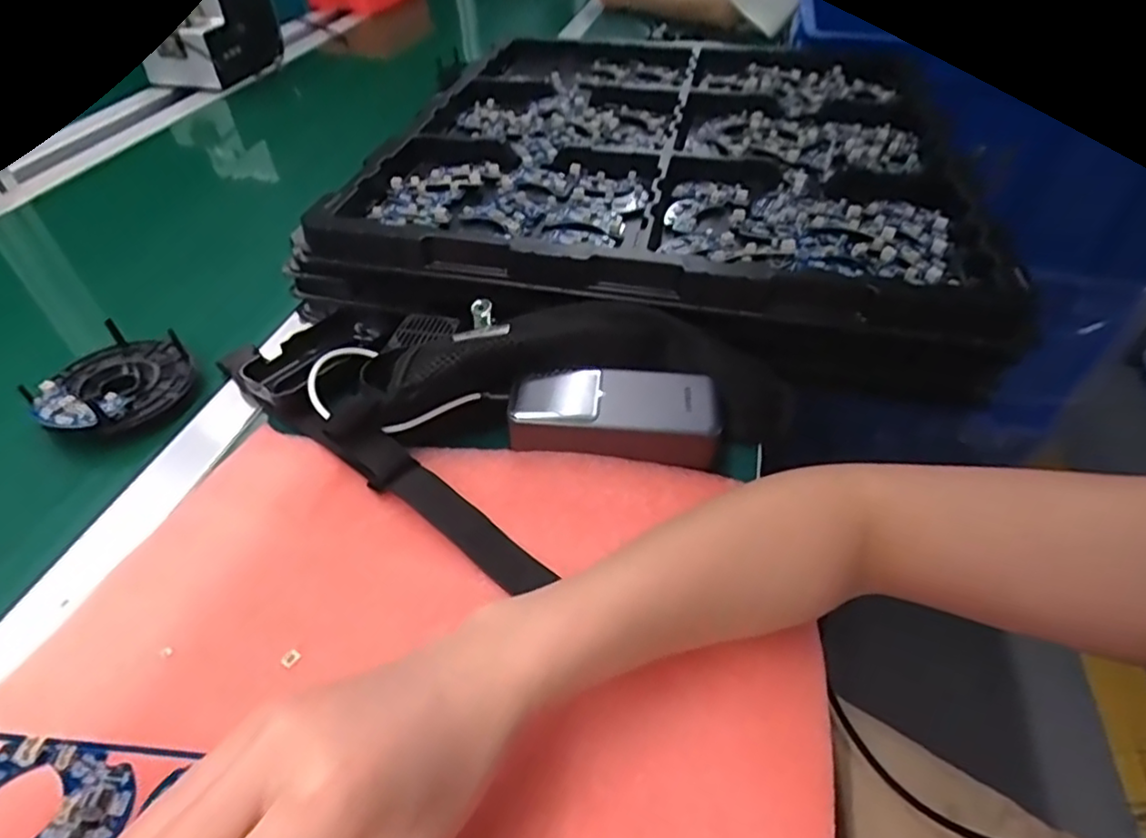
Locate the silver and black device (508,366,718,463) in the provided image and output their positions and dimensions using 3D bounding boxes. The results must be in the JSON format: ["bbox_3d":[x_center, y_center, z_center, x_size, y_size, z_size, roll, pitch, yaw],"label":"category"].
[{"bbox_3d":[0.027,-0.001,0.415,0.134,0.040,0.056,3,44,4],"label":"silver and black device"}]

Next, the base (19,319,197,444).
[{"bbox_3d":[-0.333,-0.028,0.468,0.102,0.025,0.100,-1,44,1],"label":"base"}]

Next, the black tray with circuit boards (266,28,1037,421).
[{"bbox_3d":[0.098,-0.265,0.658,0.538,0.078,0.574,9,45,11],"label":"black tray with circuit boards"}]

